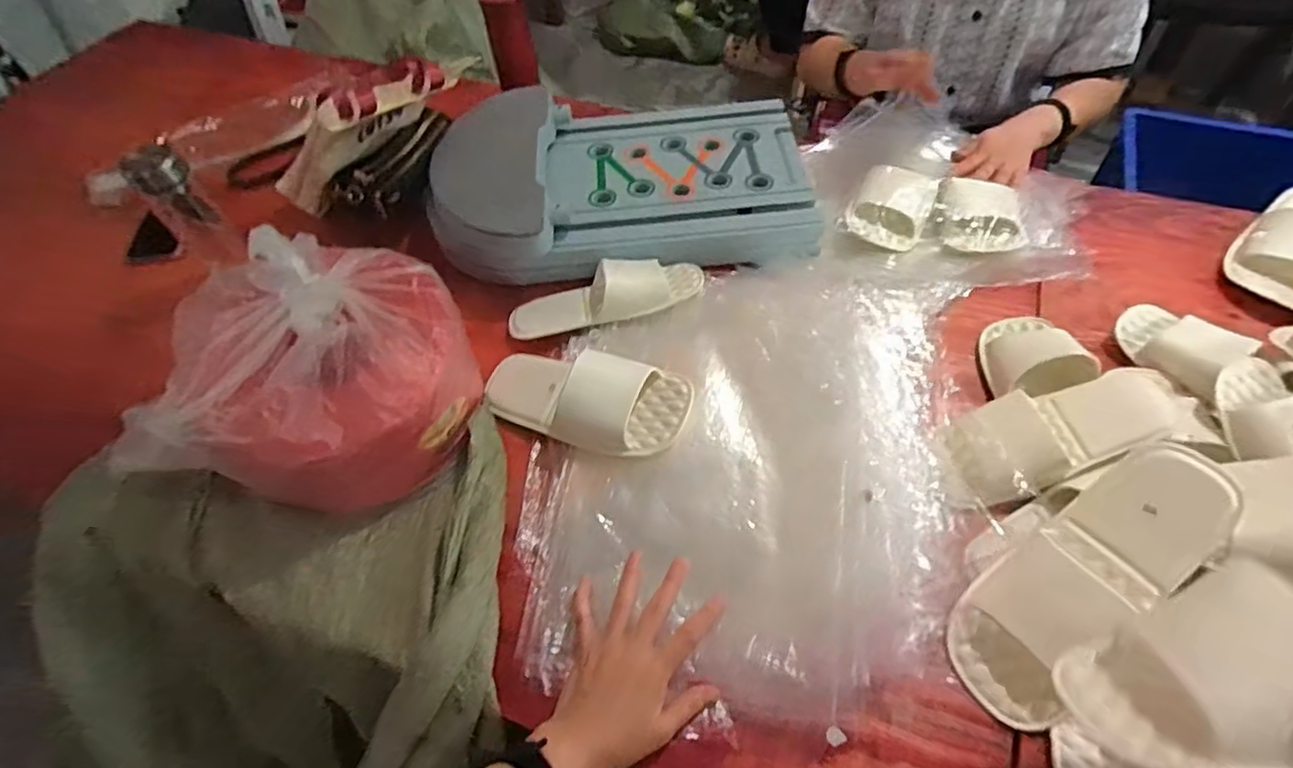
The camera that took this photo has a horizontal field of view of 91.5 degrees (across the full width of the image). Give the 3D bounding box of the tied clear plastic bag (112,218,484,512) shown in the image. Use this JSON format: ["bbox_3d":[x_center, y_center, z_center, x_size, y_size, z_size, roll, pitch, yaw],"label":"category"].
[{"bbox_3d":[-0.335,-0.016,0.691,0.267,0.191,0.262,-14,54,-6],"label":"tied clear plastic bag"}]

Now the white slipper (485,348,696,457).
[{"bbox_3d":[-0.078,0.005,0.689,0.247,0.087,0.108,10,54,29],"label":"white slipper"}]

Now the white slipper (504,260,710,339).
[{"bbox_3d":[-0.057,-0.114,0.788,0.249,0.058,0.085,-14,53,10],"label":"white slipper"}]

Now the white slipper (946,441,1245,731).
[{"bbox_3d":[0.372,0.162,0.527,0.270,0.062,0.103,-43,60,-1],"label":"white slipper"}]

